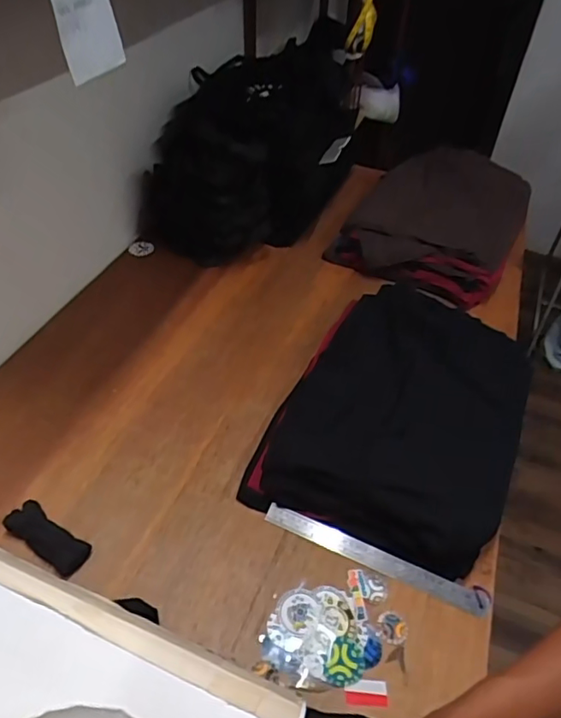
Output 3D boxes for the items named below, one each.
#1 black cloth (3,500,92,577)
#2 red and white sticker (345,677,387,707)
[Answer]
[{"bbox_3d":[-0.317,0.243,0.732,0.119,0.026,0.046,27,50,19],"label":"black cloth"},{"bbox_3d":[0.105,0.405,0.651,0.052,0.004,0.027,7,49,-3],"label":"red and white sticker"}]

